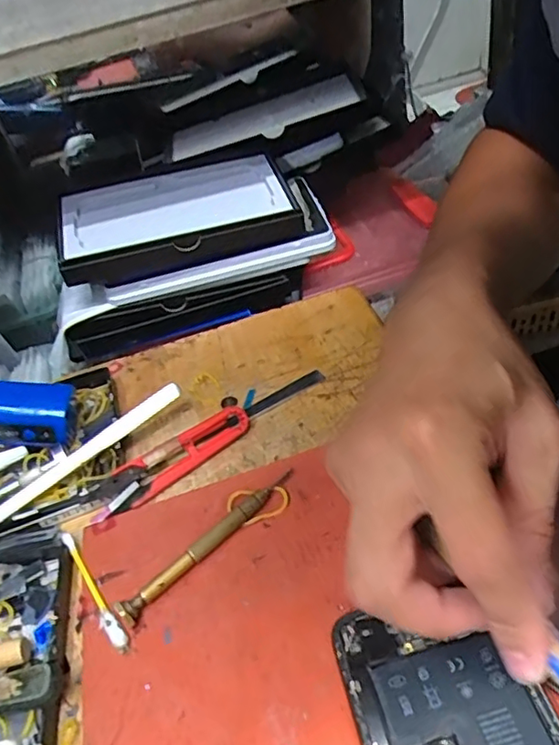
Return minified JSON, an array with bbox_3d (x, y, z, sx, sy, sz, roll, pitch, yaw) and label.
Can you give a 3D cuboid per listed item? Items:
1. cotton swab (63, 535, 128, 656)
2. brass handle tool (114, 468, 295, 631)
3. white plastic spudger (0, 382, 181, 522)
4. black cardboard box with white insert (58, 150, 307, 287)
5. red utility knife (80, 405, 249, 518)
[{"bbox_3d":[-0.092,0.105,0.287,0.008,0.006,0.077,-34,46,-20],"label":"cotton swab"},{"bbox_3d":[-0.034,0.084,0.294,0.011,0.009,0.106,28,57,37],"label":"brass handle tool"},{"bbox_3d":[-0.112,0.046,0.337,0.127,0.012,0.011,-36,46,-12],"label":"white plastic spudger"},{"bbox_3d":[-0.076,-0.118,0.448,0.174,0.046,0.094,-19,42,-5],"label":"black cardboard box with white insert"},{"bbox_3d":[-0.062,0.048,0.333,0.097,0.018,0.018,-32,45,-18],"label":"red utility knife"}]

